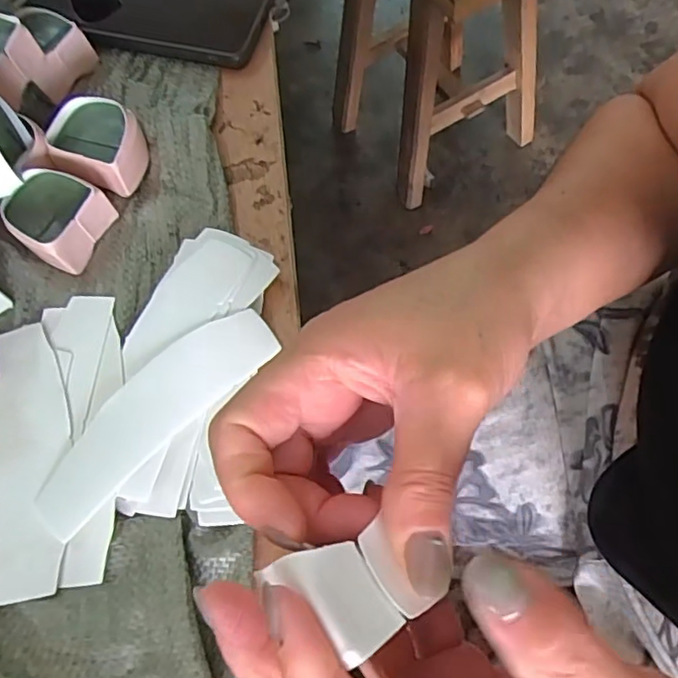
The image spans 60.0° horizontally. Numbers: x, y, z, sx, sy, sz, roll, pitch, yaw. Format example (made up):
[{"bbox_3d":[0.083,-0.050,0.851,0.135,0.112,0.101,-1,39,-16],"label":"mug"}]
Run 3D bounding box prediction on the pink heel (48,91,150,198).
[{"bbox_3d":[-0.137,-0.114,0.338,0.049,0.029,0.042,14,70,11],"label":"pink heel"}]

